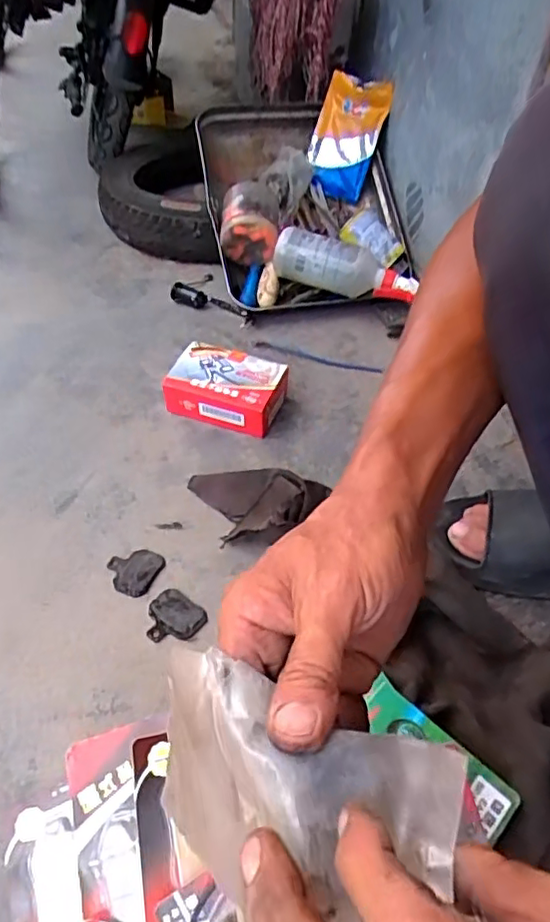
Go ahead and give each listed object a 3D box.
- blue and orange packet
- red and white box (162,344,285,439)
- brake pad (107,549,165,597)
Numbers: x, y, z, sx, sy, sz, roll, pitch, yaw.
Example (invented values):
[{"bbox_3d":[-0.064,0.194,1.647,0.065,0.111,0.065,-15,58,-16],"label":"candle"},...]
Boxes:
[{"bbox_3d":[0.111,-0.513,0.956,0.102,0.171,0.030,24,23,14],"label":"blue and orange packet"},{"bbox_3d":[-0.058,-0.087,0.728,0.129,0.055,0.087,15,46,11],"label":"red and white box"},{"bbox_3d":[-0.134,0.102,0.568,0.048,0.005,0.052,16,46,12],"label":"brake pad"}]

